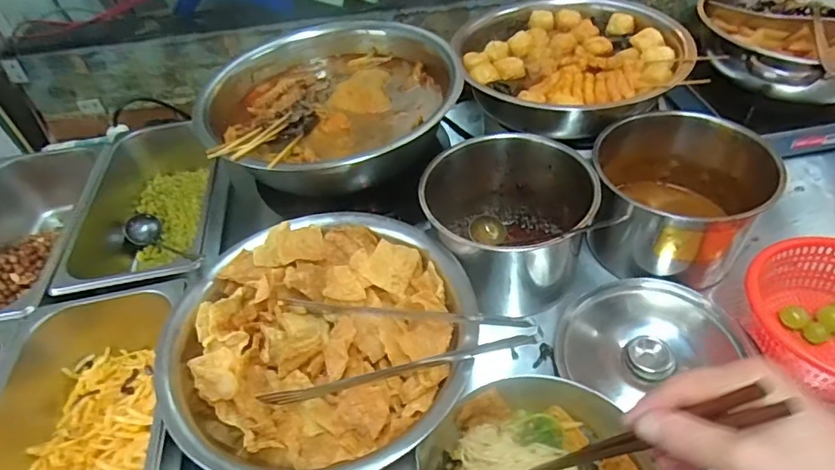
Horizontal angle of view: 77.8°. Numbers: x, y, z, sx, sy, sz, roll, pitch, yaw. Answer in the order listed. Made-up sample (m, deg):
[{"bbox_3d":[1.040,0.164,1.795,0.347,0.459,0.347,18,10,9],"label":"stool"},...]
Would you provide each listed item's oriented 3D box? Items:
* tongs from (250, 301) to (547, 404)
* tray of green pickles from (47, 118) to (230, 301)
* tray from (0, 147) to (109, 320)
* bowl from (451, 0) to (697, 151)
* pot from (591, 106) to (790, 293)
[{"bbox_3d":[-0.020,0.115,0.524,0.274,0.038,0.113,-4,58,17],"label":"tongs"},{"bbox_3d":[-0.365,-0.037,0.741,0.194,0.100,0.337,-13,47,-5],"label":"tray of green pickles"},{"bbox_3d":[-0.528,-0.001,0.713,0.166,0.089,0.329,-11,47,-4],"label":"tray"},{"bbox_3d":[0.215,-0.236,0.748,0.306,0.095,0.287,-4,47,3],"label":"bowl"},{"bbox_3d":[0.308,-0.047,0.632,0.184,0.161,0.172,-3,47,4],"label":"pot"}]

